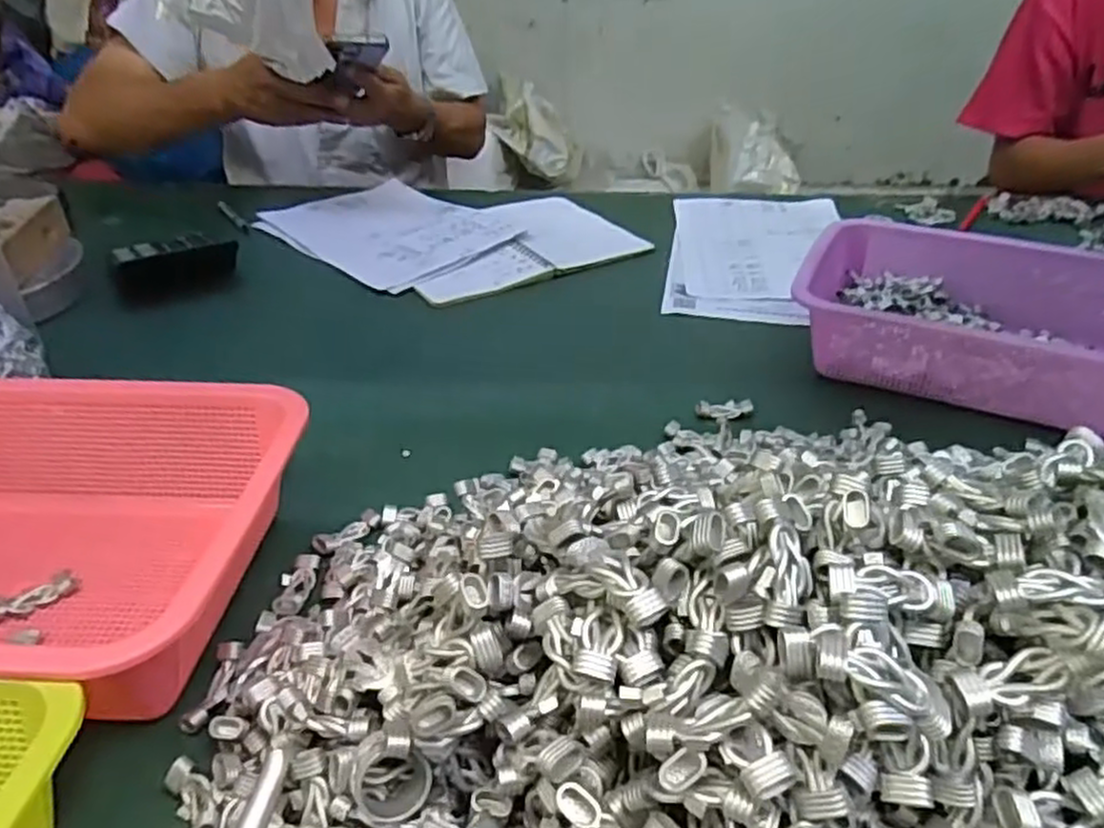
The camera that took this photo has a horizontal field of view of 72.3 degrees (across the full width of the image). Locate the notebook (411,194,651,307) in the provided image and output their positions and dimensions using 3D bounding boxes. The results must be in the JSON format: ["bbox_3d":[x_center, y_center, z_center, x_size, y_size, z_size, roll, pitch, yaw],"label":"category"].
[{"bbox_3d":[-0.050,-0.203,0.898,0.281,0.017,0.213,-19,38,-25],"label":"notebook"}]

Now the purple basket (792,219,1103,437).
[{"bbox_3d":[0.380,-0.084,0.655,0.301,0.077,0.220,19,39,26],"label":"purple basket"}]

